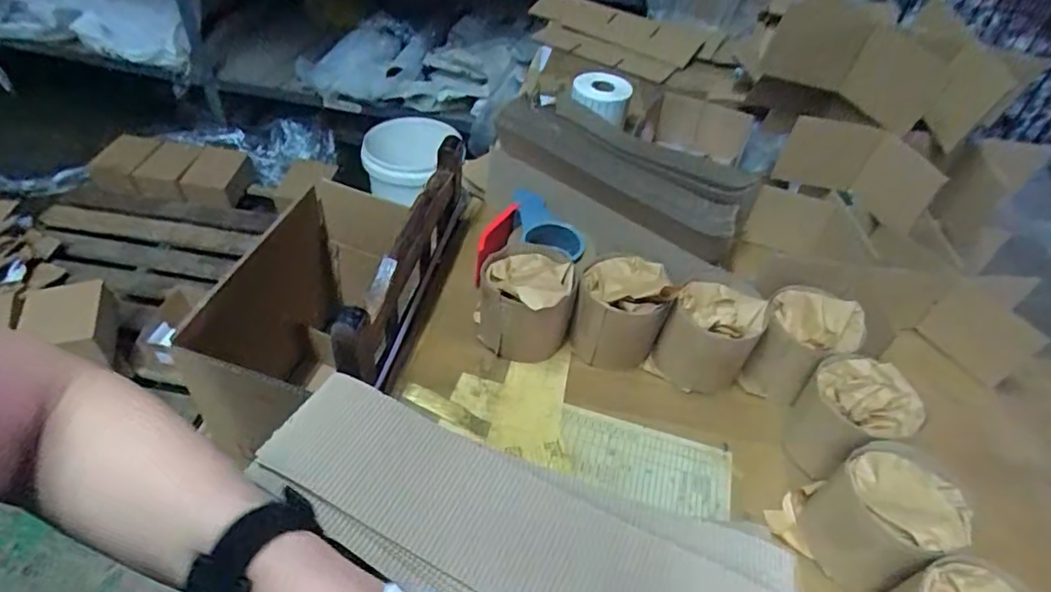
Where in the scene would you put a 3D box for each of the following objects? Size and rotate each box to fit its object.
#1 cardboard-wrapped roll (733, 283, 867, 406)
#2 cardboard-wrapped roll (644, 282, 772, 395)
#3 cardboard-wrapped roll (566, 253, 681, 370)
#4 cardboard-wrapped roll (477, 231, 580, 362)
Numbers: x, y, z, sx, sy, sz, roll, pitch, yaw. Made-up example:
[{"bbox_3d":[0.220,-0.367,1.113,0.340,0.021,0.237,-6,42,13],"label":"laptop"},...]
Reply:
[{"bbox_3d":[0.300,0.062,0.643,0.105,0.106,0.098,-28,54,-30],"label":"cardboard-wrapped roll"},{"bbox_3d":[0.204,0.048,0.642,0.092,0.108,0.094,3,44,-3],"label":"cardboard-wrapped roll"},{"bbox_3d":[0.110,0.017,0.660,0.100,0.114,0.088,17,45,11],"label":"cardboard-wrapped roll"},{"bbox_3d":[-0.004,0.001,0.659,0.103,0.101,0.107,-12,47,-18],"label":"cardboard-wrapped roll"}]

